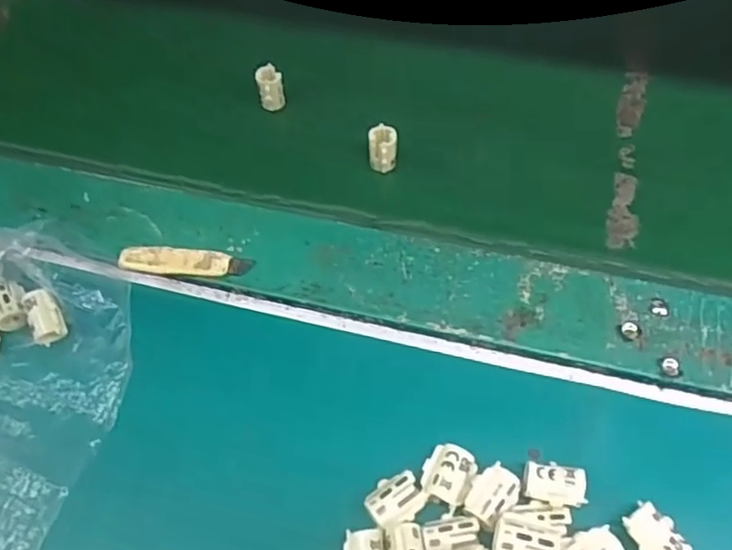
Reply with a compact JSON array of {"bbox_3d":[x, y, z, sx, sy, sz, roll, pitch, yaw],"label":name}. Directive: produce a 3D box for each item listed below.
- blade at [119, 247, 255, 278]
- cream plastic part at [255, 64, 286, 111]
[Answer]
[{"bbox_3d":[-0.085,-0.007,0.316,0.061,0.006,0.016,0,58,1],"label":"blade"},{"bbox_3d":[-0.053,-0.103,0.372,0.013,0.024,0.016,-9,58,-4],"label":"cream plastic part"}]

